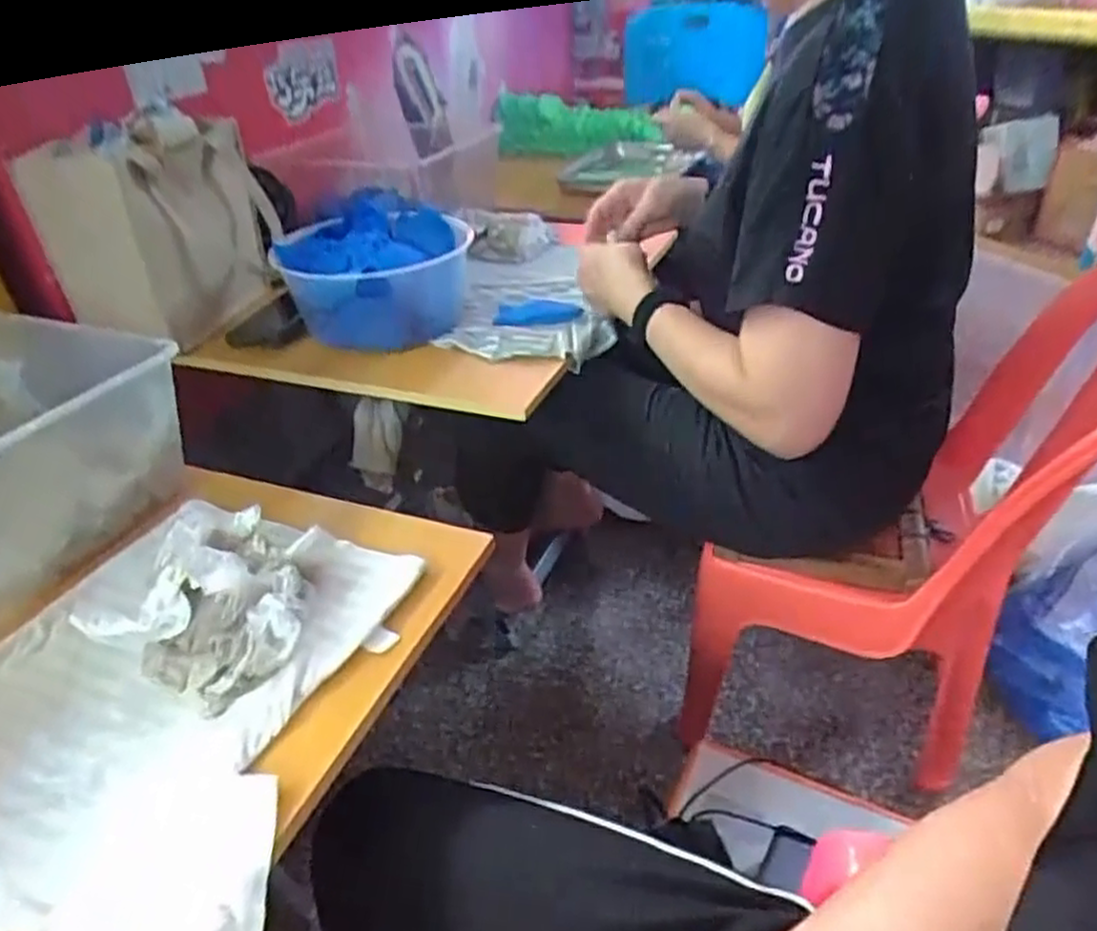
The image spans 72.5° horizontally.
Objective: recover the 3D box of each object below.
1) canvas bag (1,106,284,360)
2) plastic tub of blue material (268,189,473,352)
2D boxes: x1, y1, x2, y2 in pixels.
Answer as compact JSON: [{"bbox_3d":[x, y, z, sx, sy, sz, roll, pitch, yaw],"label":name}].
[{"bbox_3d":[-0.454,-0.292,0.890,0.171,0.198,0.223,11,37,18],"label":"canvas bag"},{"bbox_3d":[-0.201,-0.225,0.898,0.222,0.104,0.237,-1,35,1],"label":"plastic tub of blue material"}]

